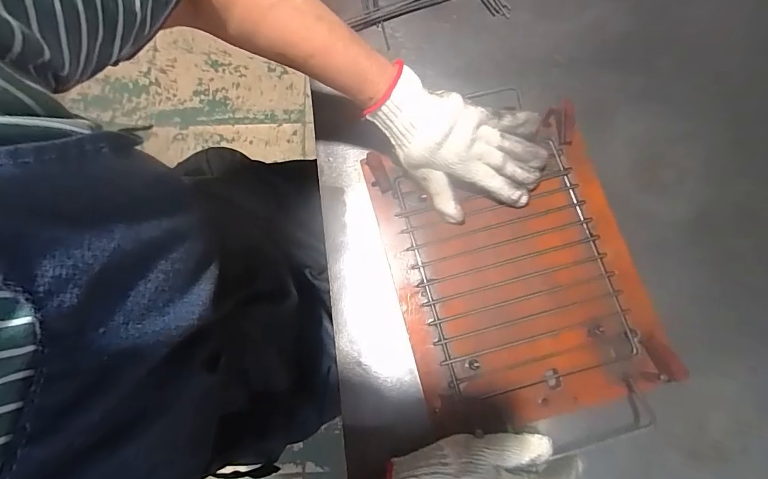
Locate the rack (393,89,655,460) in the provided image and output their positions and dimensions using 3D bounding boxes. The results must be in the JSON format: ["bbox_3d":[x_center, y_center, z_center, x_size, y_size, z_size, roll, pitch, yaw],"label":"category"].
[{"bbox_3d":[0.140,0.055,0.410,0.193,0.007,0.309,-15,77,-2],"label":"rack"}]

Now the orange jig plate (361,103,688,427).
[{"bbox_3d":[0.133,0.029,0.422,0.244,0.022,0.293,-15,77,-2],"label":"orange jig plate"}]

